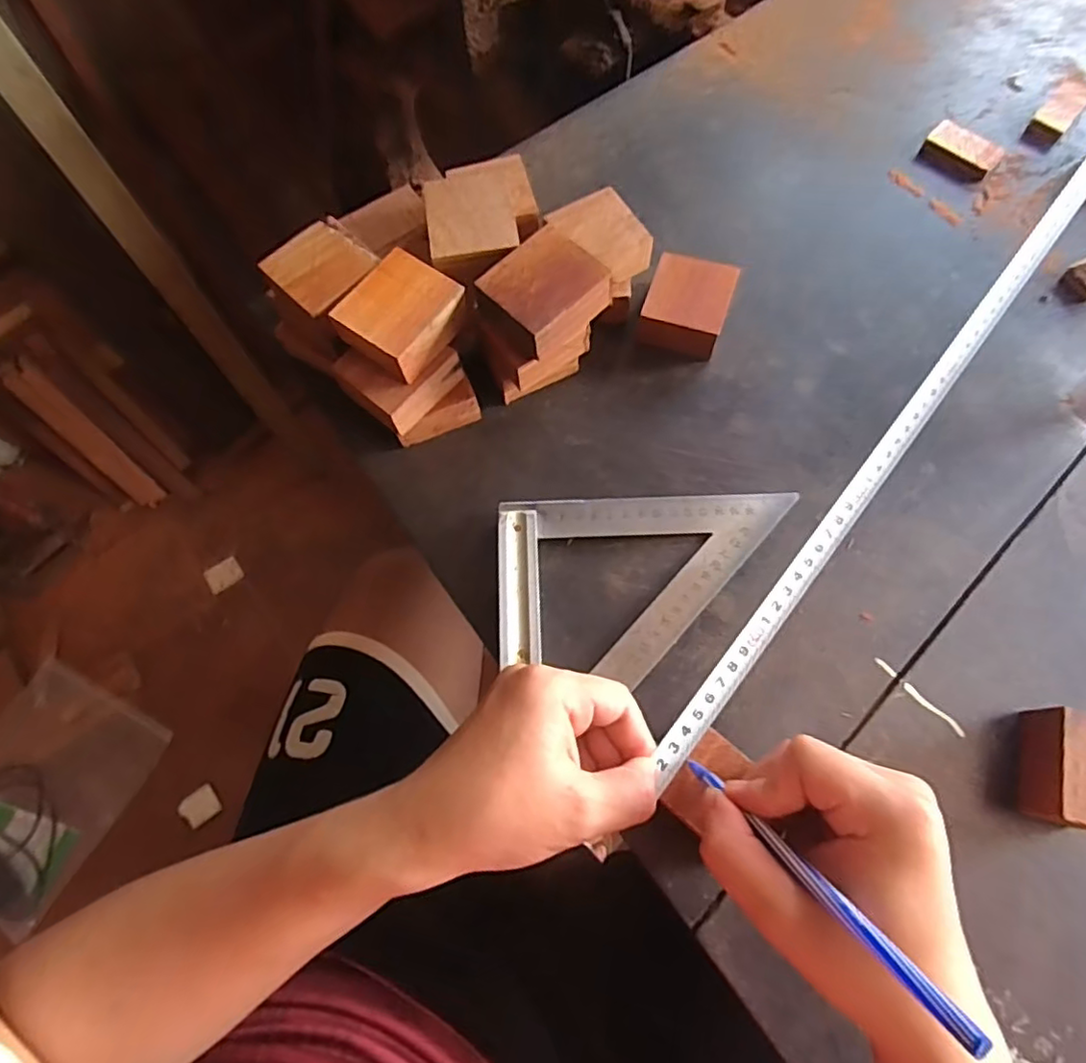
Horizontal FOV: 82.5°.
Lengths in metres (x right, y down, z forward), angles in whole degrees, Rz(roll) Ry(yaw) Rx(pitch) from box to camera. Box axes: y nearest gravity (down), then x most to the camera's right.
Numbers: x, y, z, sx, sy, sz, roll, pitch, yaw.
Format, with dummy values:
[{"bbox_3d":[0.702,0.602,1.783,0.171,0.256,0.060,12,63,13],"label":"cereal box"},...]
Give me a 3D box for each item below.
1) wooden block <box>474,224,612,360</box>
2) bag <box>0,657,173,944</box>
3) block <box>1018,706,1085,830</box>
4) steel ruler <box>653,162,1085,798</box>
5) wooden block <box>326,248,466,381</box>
[{"bbox_3d":[-0.001,-0.143,0.376,0.067,0.025,0.054,-43,74,-11],"label":"wooden block"},{"bbox_3d":[-0.919,0.472,1.132,0.283,0.033,0.393,35,78,3],"label":"bag"},{"bbox_3d":[0.272,0.123,0.321,0.028,0.038,0.056,13,71,6],"label":"block"},{"bbox_3d":[0.207,-0.059,0.349,0.018,0.004,0.471,39,78,4],"label":"steel ruler"},{"bbox_3d":[-0.087,-0.129,0.374,0.055,0.024,0.066,34,77,14],"label":"wooden block"}]

